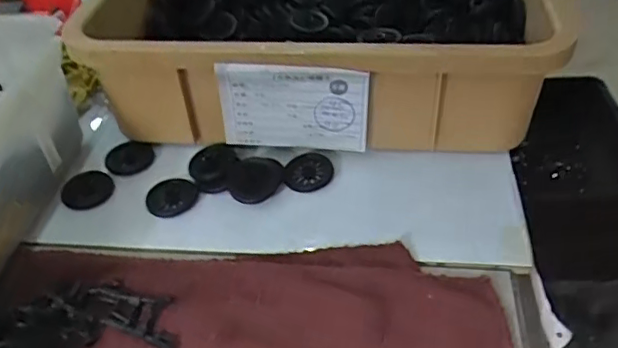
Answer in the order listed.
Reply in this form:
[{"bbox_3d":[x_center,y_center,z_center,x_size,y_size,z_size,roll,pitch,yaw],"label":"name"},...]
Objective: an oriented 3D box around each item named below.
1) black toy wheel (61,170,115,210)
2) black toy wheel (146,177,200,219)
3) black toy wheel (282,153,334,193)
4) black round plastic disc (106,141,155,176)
[{"bbox_3d":[-0.170,0.011,0.446,0.038,0.008,0.038,-2,42,2],"label":"black toy wheel"},{"bbox_3d":[-0.103,0.017,0.438,0.038,0.006,0.033,-24,46,-21],"label":"black toy wheel"},{"bbox_3d":[-0.001,-0.002,0.448,0.036,0.010,0.034,-2,42,2],"label":"black toy wheel"},{"bbox_3d":[-0.145,-0.014,0.470,0.035,0.009,0.036,-3,41,2],"label":"black round plastic disc"}]

